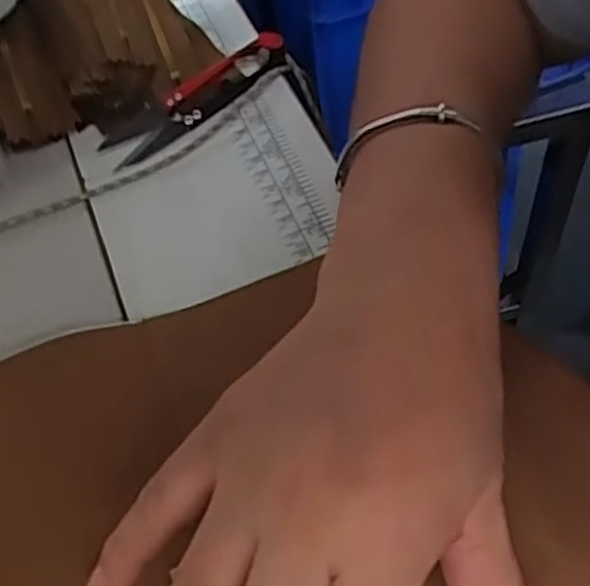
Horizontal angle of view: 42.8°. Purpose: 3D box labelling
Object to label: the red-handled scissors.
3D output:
[{"bbox_3d":[-0.046,-0.094,0.365,0.100,0.019,0.025,-30,58,-17],"label":"red-handled scissors"}]

